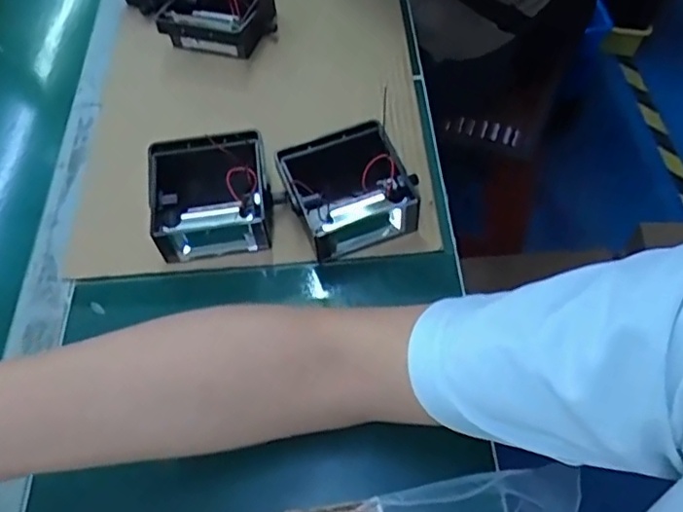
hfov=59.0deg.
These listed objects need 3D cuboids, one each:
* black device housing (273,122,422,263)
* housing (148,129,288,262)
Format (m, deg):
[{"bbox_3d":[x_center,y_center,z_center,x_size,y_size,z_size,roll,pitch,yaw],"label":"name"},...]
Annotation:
[{"bbox_3d":[0.008,-0.053,0.475,0.100,0.043,0.094,-18,57,-8],"label":"black device housing"},{"bbox_3d":[-0.101,-0.049,0.480,0.094,0.046,0.091,-9,56,-2],"label":"housing"}]

